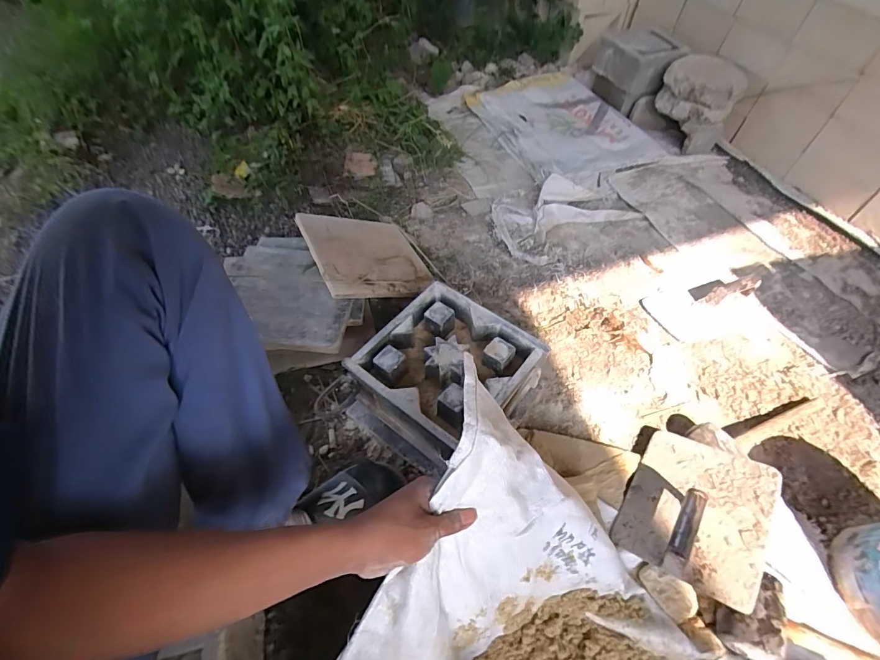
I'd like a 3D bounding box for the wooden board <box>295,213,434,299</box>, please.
[{"bbox_3d":[-0.149,-0.161,0.865,0.257,0.018,0.243,-6,52,-41],"label":"wooden board"}]

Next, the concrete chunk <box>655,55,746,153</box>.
[{"bbox_3d":[0.757,-0.668,1.214,0.221,0.240,0.080,27,57,17],"label":"concrete chunk"}]

